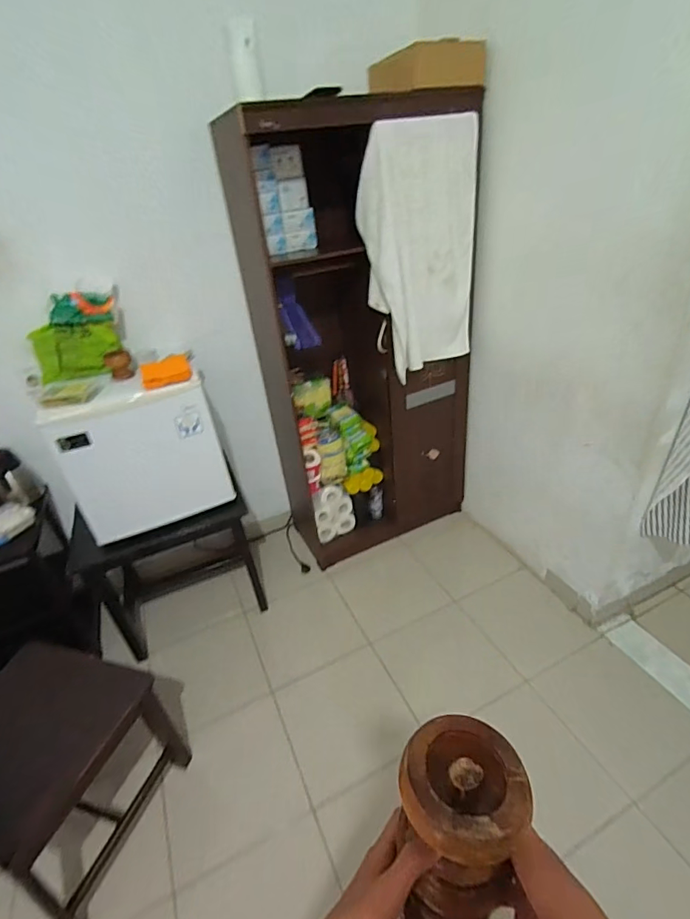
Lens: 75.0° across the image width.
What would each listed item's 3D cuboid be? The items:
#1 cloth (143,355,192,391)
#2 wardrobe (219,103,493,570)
[{"bbox_3d":[-0.577,-0.286,1.443,0.153,0.040,0.177,-19,35,-18],"label":"cloth"},{"bbox_3d":[0.067,-0.419,1.809,0.724,1.574,0.534,-23,36,-23],"label":"wardrobe"}]

